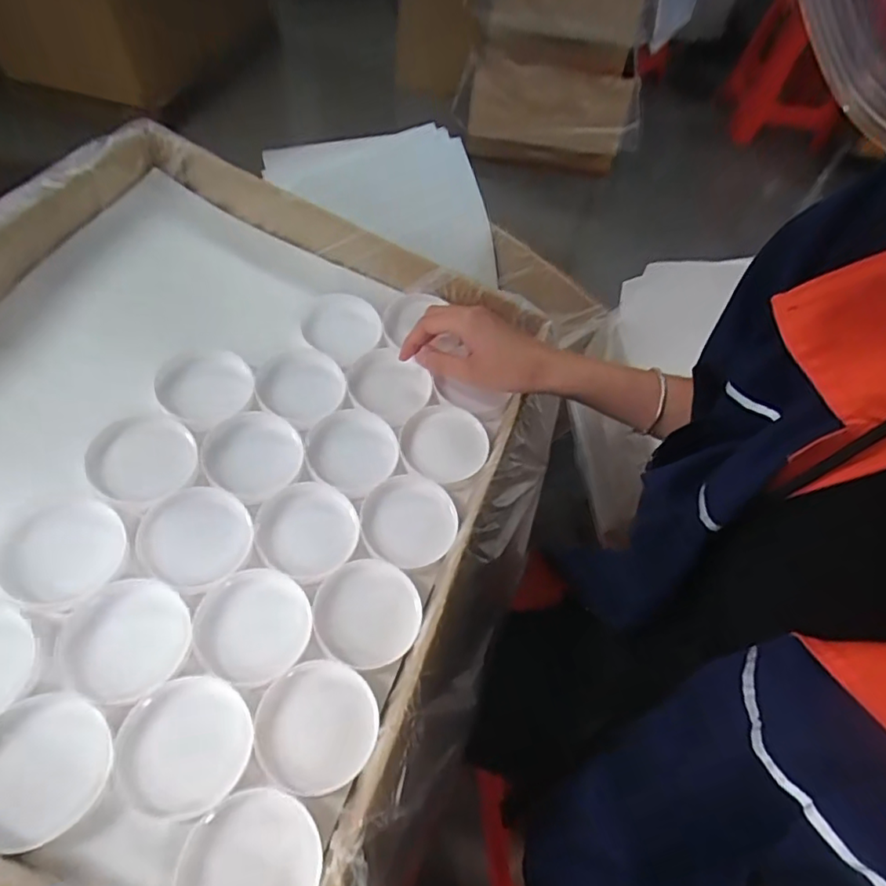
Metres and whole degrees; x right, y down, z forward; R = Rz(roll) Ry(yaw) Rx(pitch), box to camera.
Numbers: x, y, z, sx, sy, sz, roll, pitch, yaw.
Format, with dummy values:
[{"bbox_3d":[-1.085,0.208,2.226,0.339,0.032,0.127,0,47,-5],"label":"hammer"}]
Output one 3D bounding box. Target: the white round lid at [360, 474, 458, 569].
[{"bbox_3d":[-0.028,0.061,0.455,0.072,0.017,0.073,2,55,-3],"label":"white round lid"}]

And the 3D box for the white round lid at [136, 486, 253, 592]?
[{"bbox_3d":[-0.181,0.069,0.419,0.075,0.016,0.075,7,62,-13],"label":"white round lid"}]

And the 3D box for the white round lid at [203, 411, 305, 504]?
[{"bbox_3d":[-0.153,0.009,0.461,0.074,0.012,0.076,2,55,-3],"label":"white round lid"}]

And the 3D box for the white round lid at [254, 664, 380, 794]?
[{"bbox_3d":[-0.082,0.185,0.374,0.074,0.018,0.074,2,55,-3],"label":"white round lid"}]

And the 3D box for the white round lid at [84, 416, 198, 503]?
[{"bbox_3d":[-0.227,0.011,0.432,0.073,0.008,0.066,-25,77,-32],"label":"white round lid"}]

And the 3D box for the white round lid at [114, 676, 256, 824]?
[{"bbox_3d":[-0.158,0.186,0.352,0.074,0.008,0.074,9,67,-22],"label":"white round lid"}]

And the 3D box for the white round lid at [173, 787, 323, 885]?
[{"bbox_3d":[-0.110,0.242,0.323,0.076,0.019,0.074,2,55,-3],"label":"white round lid"}]

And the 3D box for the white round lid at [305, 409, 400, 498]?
[{"bbox_3d":[-0.076,0.007,0.481,0.073,0.016,0.075,2,55,-3],"label":"white round lid"}]

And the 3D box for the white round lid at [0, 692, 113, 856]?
[{"bbox_3d":[-0.234,0.186,0.328,0.075,0.006,0.076,7,54,-10],"label":"white round lid"}]

